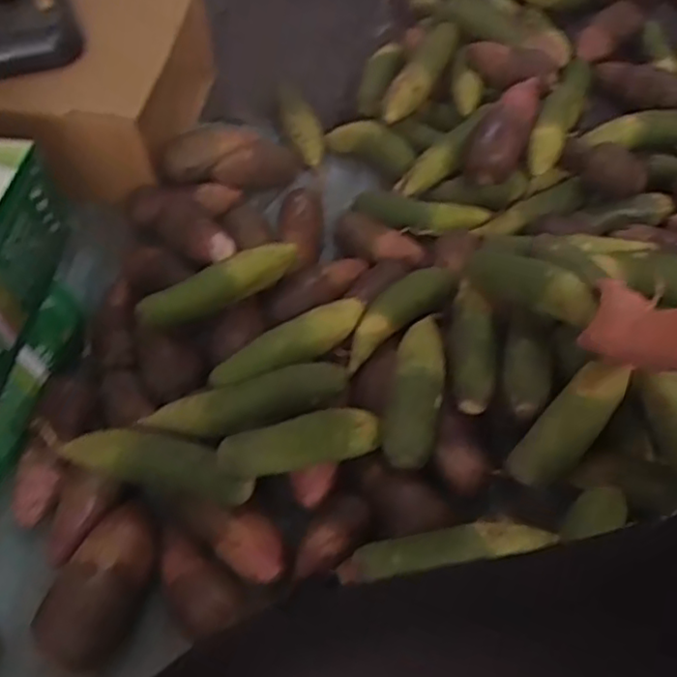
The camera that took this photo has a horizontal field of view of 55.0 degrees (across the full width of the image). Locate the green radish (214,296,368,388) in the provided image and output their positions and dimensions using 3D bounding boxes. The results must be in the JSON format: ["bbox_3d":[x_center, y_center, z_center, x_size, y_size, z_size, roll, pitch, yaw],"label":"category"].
[{"bbox_3d":[-0.056,0.013,0.763,0.199,0.051,0.049,-27,58,-17],"label":"green radish"}]

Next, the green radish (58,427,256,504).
[{"bbox_3d":[-0.185,0.127,0.669,0.200,0.046,0.049,8,55,6],"label":"green radish"}]

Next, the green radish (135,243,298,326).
[{"bbox_3d":[-0.148,-0.066,0.827,0.214,0.050,0.046,-23,57,-15],"label":"green radish"}]

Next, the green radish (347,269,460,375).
[{"bbox_3d":[0.074,-0.035,0.802,0.167,0.052,0.047,-30,59,-19],"label":"green radish"}]

